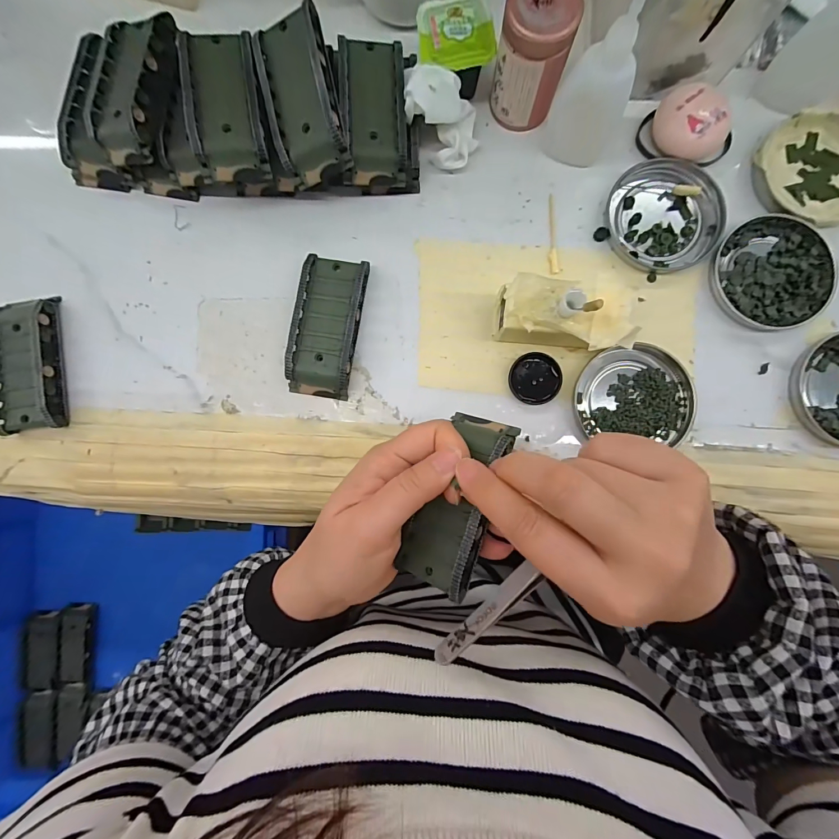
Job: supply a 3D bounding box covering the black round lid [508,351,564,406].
[{"bbox_3d":[0.081,-0.029,0.266,0.035,0.006,0.035,0,88,2],"label":"black round lid"}]

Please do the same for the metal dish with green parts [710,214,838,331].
[{"bbox_3d":[0.245,-0.102,0.263,0.076,0.009,0.077,0,88,2],"label":"metal dish with green parts"}]

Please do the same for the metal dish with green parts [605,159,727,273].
[{"bbox_3d":[0.174,-0.144,0.269,0.075,0.007,0.074,-2,87,2],"label":"metal dish with green parts"}]

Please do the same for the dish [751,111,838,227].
[{"bbox_3d":[0.278,-0.174,0.267,0.077,0.012,0.078,0,88,2],"label":"dish"}]

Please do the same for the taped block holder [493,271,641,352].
[{"bbox_3d":[0.093,-0.066,0.252,0.086,0.041,0.043,7,88,3],"label":"taped block holder"}]

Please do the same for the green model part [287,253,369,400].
[{"bbox_3d":[-0.065,-0.065,0.267,0.043,0.019,0.096,9,88,3],"label":"green model part"}]

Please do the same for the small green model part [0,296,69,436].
[{"bbox_3d":[-0.283,-0.040,0.272,0.042,0.022,0.095,-8,87,2],"label":"small green model part"}]

